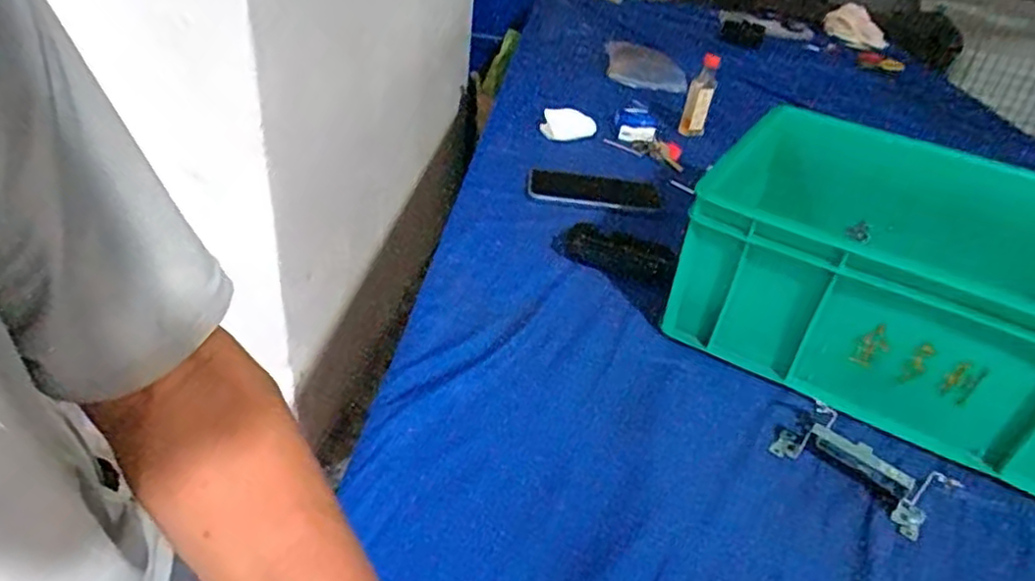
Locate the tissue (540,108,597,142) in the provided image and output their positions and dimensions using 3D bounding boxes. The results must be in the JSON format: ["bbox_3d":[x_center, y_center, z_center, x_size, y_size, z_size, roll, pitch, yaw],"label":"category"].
[{"bbox_3d":[0.072,-0.235,0.912,0.079,0.037,0.036,12,35,7],"label":"tissue"}]

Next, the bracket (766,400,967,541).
[{"bbox_3d":[0.254,0.122,0.469,0.060,0.028,0.107,-23,45,-37],"label":"bracket"}]

